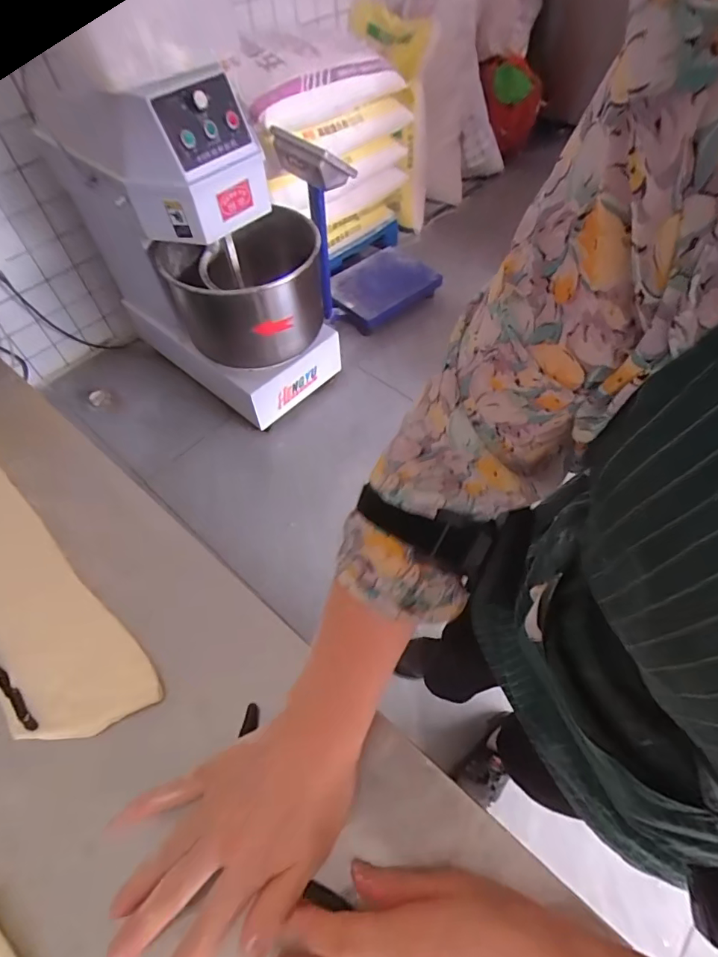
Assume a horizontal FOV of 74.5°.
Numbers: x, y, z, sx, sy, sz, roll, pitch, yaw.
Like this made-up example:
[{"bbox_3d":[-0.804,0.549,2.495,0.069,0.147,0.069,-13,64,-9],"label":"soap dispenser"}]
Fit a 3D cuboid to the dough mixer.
[{"bbox_3d":[-0.425,-0.671,1.420,0.692,0.855,0.480,38,64,24],"label":"dough mixer"}]

